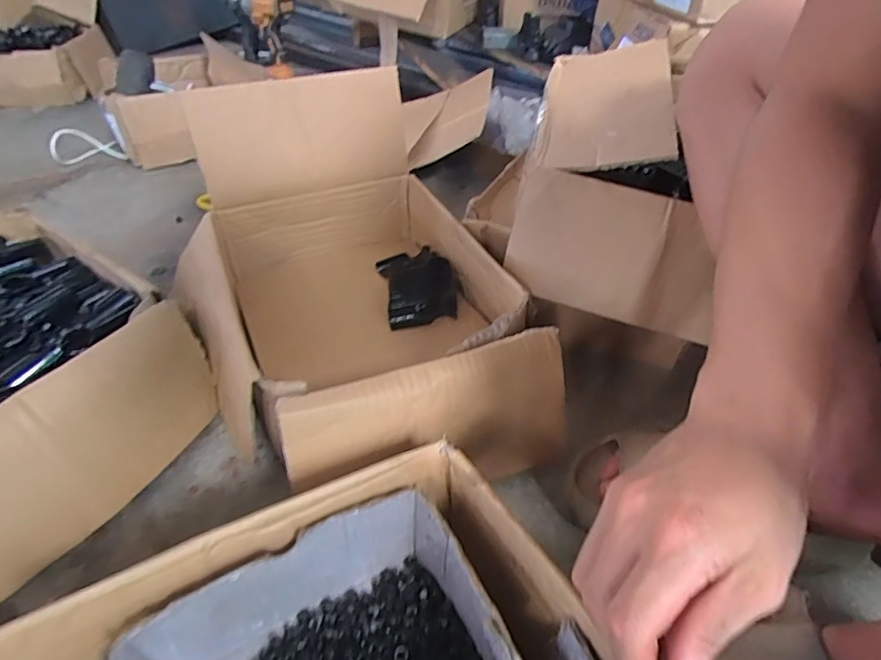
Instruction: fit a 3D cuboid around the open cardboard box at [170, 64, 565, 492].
[{"bbox_3d":[-0.098,-0.065,0.540,0.314,0.229,0.447,-17,43,-20],"label":"open cardboard box"}]

